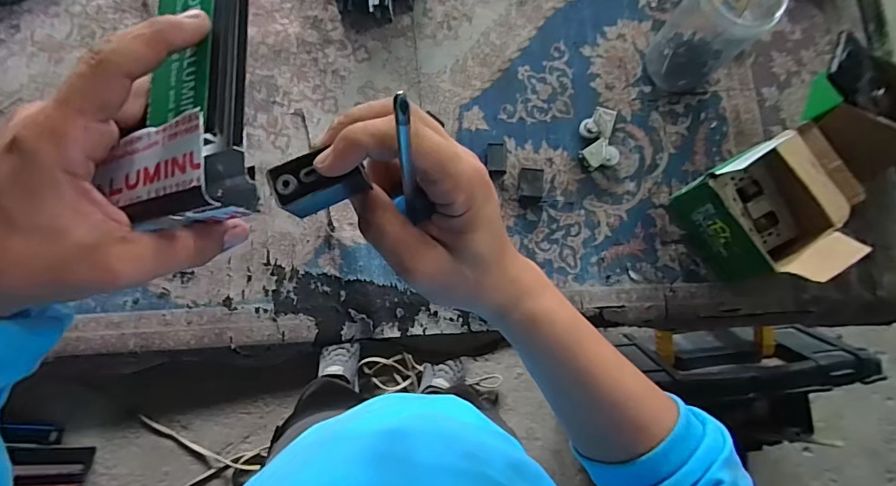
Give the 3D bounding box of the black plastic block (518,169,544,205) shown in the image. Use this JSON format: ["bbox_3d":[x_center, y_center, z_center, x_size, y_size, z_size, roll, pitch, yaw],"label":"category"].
[{"bbox_3d":[0.115,-0.078,0.624,0.032,0.031,0.044,1,79,1],"label":"black plastic block"}]

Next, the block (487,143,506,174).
[{"bbox_3d":[0.069,-0.117,0.631,0.027,0.025,0.042,-1,79,0],"label":"block"}]

